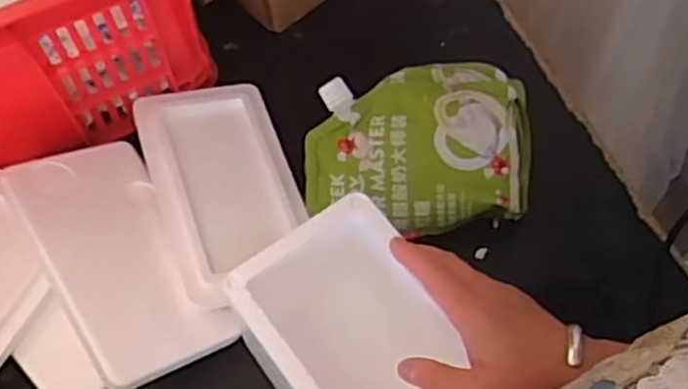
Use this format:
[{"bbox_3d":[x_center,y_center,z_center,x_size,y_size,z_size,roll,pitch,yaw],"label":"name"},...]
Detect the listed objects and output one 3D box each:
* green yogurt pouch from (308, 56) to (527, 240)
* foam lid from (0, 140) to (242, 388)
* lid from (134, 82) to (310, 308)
[{"bbox_3d":[0.062,-0.046,0.658,0.196,0.073,0.142,-6,61,-3],"label":"green yogurt pouch"},{"bbox_3d":[-0.189,0.048,0.613,0.116,0.019,0.224,-20,64,-36],"label":"foam lid"},{"bbox_3d":[-0.108,-0.011,0.662,0.122,0.026,0.217,-19,63,-10],"label":"lid"}]

